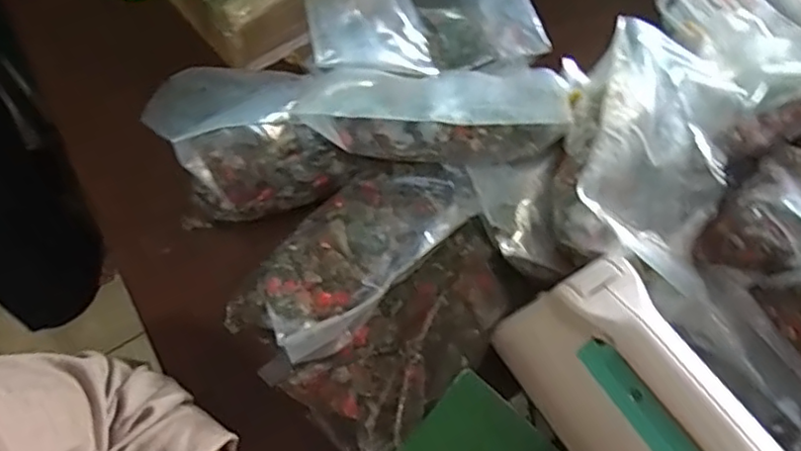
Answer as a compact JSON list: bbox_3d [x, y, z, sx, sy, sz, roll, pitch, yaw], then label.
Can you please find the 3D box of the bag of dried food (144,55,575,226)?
[{"bbox_3d":[-0.015,-0.080,0.442,0.287,0.052,0.097,-7,63,-5],"label":"bag of dried food"}]

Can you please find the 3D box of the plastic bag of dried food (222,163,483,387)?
[{"bbox_3d":[-0.030,0.013,0.409,0.080,0.038,0.174,40,68,17],"label":"plastic bag of dried food"}]

